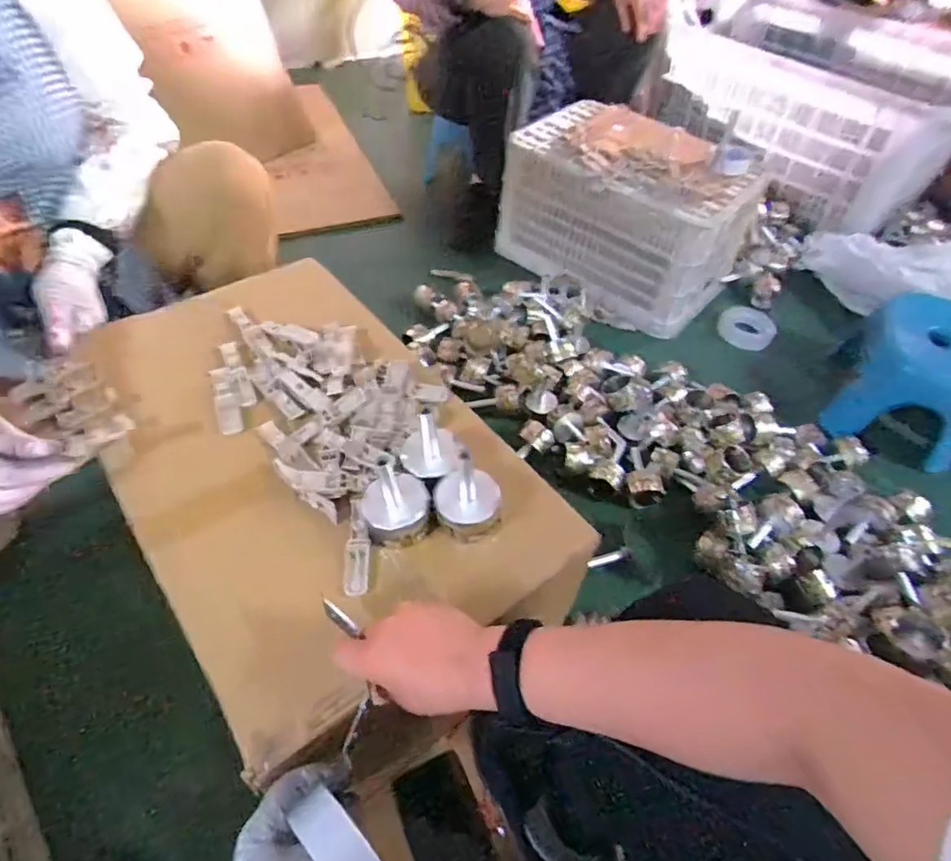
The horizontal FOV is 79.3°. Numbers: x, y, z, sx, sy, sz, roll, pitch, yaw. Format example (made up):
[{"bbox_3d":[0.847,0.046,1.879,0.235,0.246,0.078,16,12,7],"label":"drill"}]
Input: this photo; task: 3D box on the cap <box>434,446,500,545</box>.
[{"bbox_3d":[-0.006,0.065,0.551,0.063,0.102,0.059,-5,50,-8],"label":"cap"}]

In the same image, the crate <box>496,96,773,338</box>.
[{"bbox_3d":[0.359,-0.537,1.428,0.543,0.327,0.367,34,56,24],"label":"crate"}]

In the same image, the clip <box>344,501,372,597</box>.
[{"bbox_3d":[-0.113,0.110,0.553,0.023,0.009,0.099,-2,50,-5],"label":"clip"}]

